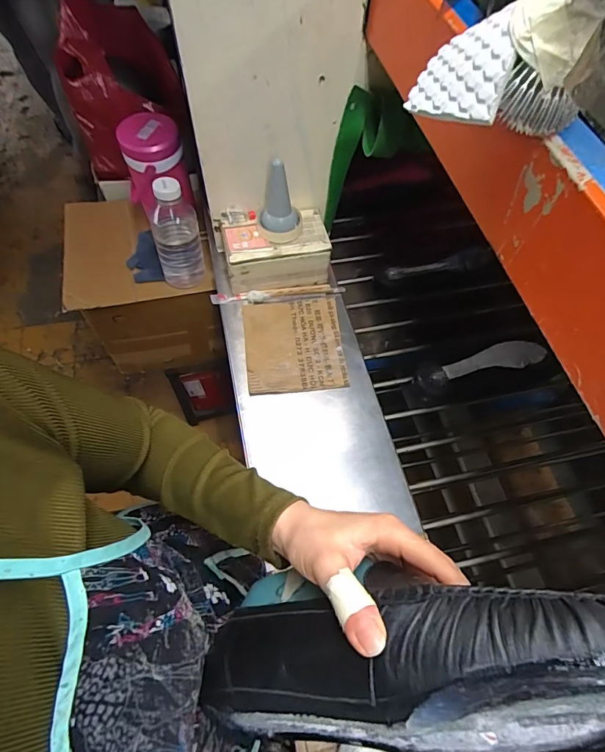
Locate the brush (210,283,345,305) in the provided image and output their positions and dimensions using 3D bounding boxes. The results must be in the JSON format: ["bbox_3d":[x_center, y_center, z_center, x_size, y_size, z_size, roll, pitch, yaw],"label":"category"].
[{"bbox_3d":[-0.045,-0.160,0.812,0.257,0.025,0.032,-7,61,-7],"label":"brush"}]

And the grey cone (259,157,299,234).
[{"bbox_3d":[-0.039,-0.313,0.726,0.071,0.118,0.058,0,61,-3],"label":"grey cone"}]

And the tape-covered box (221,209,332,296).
[{"bbox_3d":[-0.051,-0.239,0.810,0.194,0.085,0.119,-13,62,-10],"label":"tape-covered box"}]

